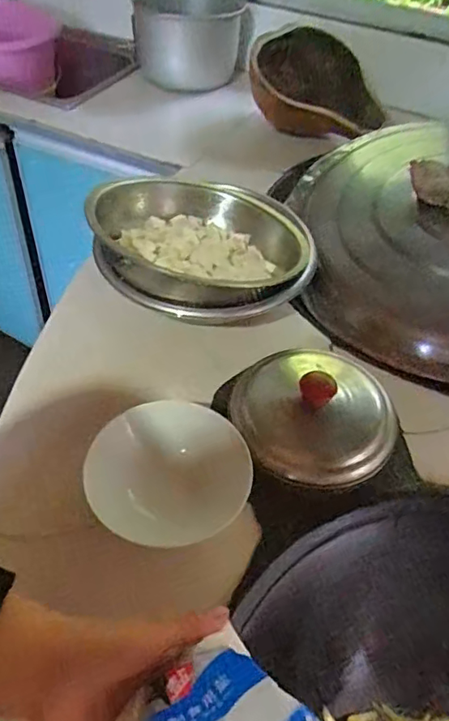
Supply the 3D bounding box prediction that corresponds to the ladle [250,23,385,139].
[{"bbox_3d":[0.179,-0.523,1.022,0.246,0.161,0.094,18,49,10],"label":"ladle"}]

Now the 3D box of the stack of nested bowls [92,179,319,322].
[{"bbox_3d":[-0.026,-0.147,0.713,0.274,0.095,0.238,20,49,12],"label":"stack of nested bowls"}]

